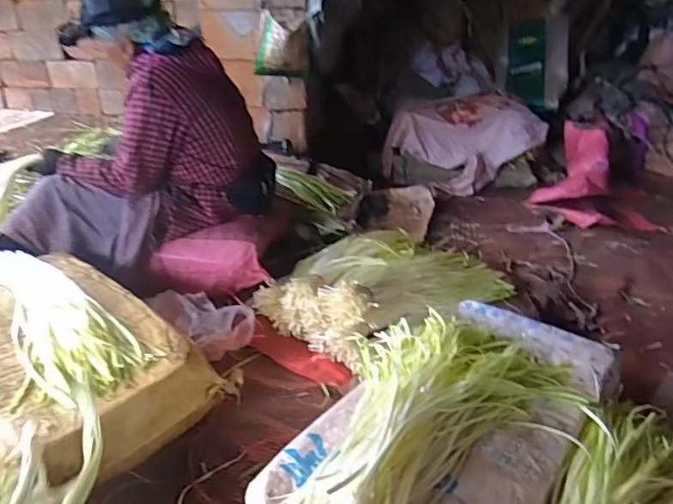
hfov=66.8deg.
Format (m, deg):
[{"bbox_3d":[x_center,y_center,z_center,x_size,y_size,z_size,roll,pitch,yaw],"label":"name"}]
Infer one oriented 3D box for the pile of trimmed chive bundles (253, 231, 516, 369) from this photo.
[{"bbox_3d":[0.140,0.082,1.396,0.572,0.148,0.450,-17,32,-35],"label":"pile of trimmed chive bundles"}]

